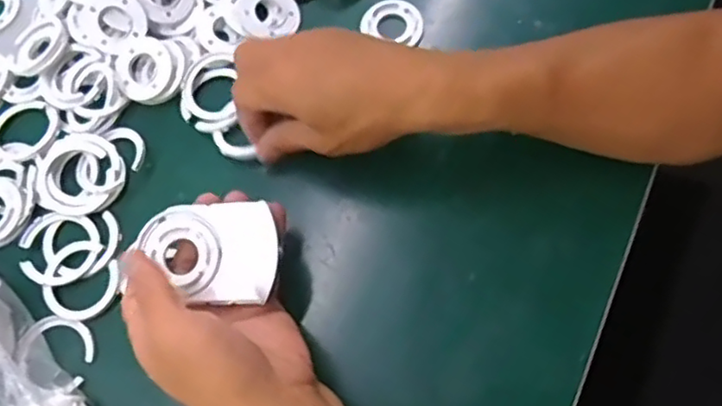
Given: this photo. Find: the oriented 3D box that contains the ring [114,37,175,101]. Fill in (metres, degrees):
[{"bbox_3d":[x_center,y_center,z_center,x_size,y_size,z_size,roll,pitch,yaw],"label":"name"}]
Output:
[{"bbox_3d":[-0.152,-0.094,0.448,0.042,0.007,0.042,-1,87,12],"label":"ring"}]

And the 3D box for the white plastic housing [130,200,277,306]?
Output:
[{"bbox_3d":[-0.090,0.028,0.369,0.079,0.011,0.056,-4,72,0],"label":"white plastic housing"}]

